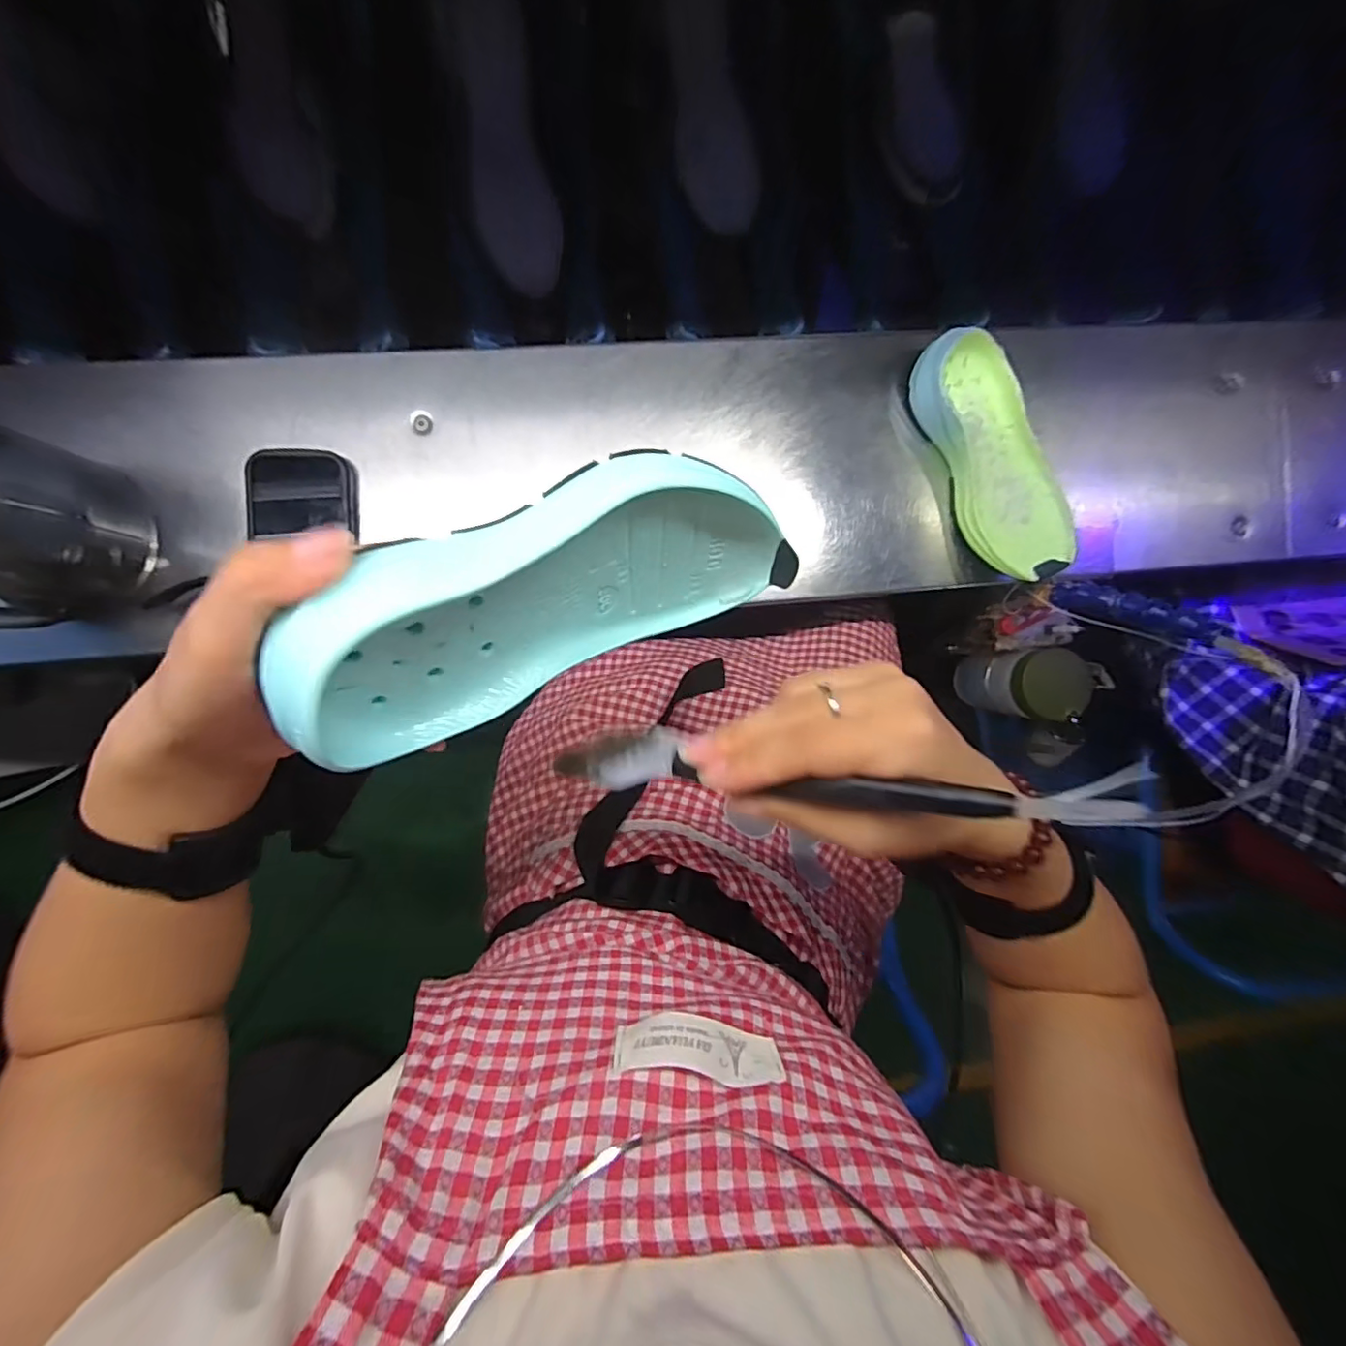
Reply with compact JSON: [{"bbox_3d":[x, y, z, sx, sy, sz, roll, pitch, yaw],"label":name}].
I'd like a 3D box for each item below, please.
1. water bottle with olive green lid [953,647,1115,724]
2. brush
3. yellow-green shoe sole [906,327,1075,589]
[{"bbox_3d":[0.404,0.012,0.633,0.108,0.132,0.072,2,91,-6],"label":"water bottle with olive green lid"},{"bbox_3d":[0.034,0.040,0.218,0.172,0.032,0.022,5,90,27],"label":"brush"},{"bbox_3d":[0.291,-0.193,0.519,0.094,0.048,0.225,-23,93,-5],"label":"yellow-green shoe sole"}]

